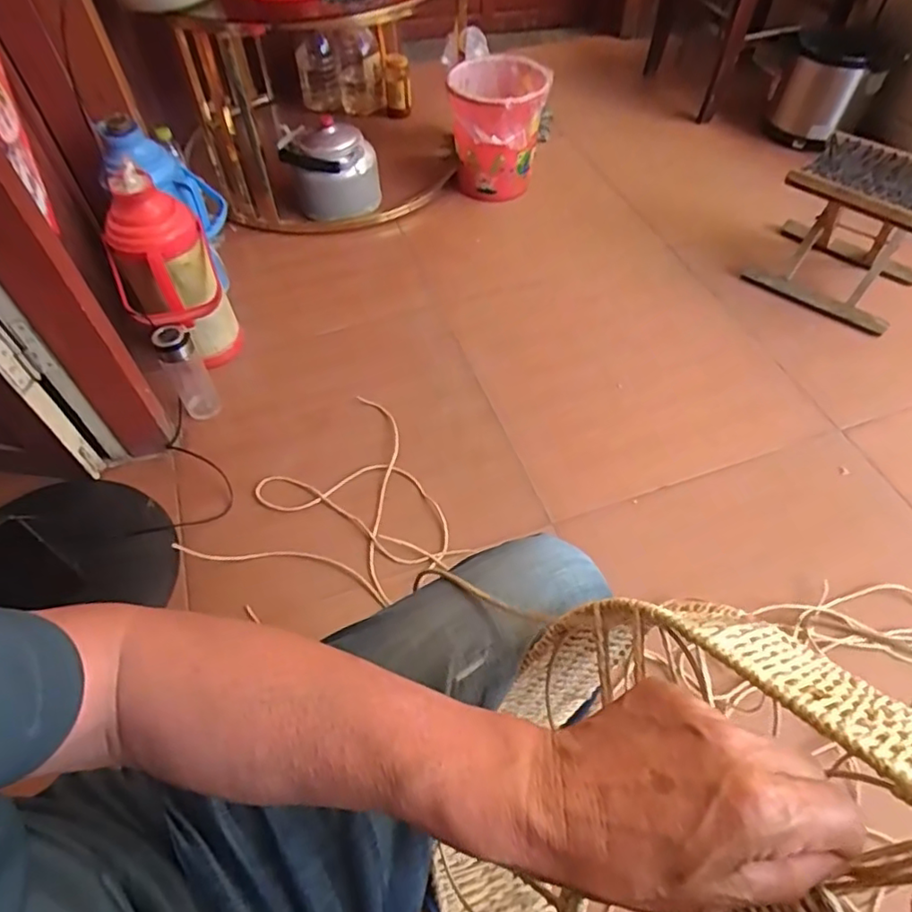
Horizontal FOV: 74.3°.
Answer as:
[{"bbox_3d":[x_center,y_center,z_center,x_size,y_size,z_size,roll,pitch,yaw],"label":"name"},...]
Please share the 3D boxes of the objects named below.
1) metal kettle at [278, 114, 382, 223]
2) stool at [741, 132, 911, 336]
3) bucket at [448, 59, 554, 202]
[{"bbox_3d":[-0.312,-0.706,1.525,0.222,0.217,0.172,-18,56,-11],"label":"metal kettle"},{"bbox_3d":[0.856,-0.476,1.288,0.307,0.240,0.257,37,63,24],"label":"stool"},{"bbox_3d":[0.110,-0.835,1.532,0.224,0.255,0.240,-1,54,1],"label":"bucket"}]

